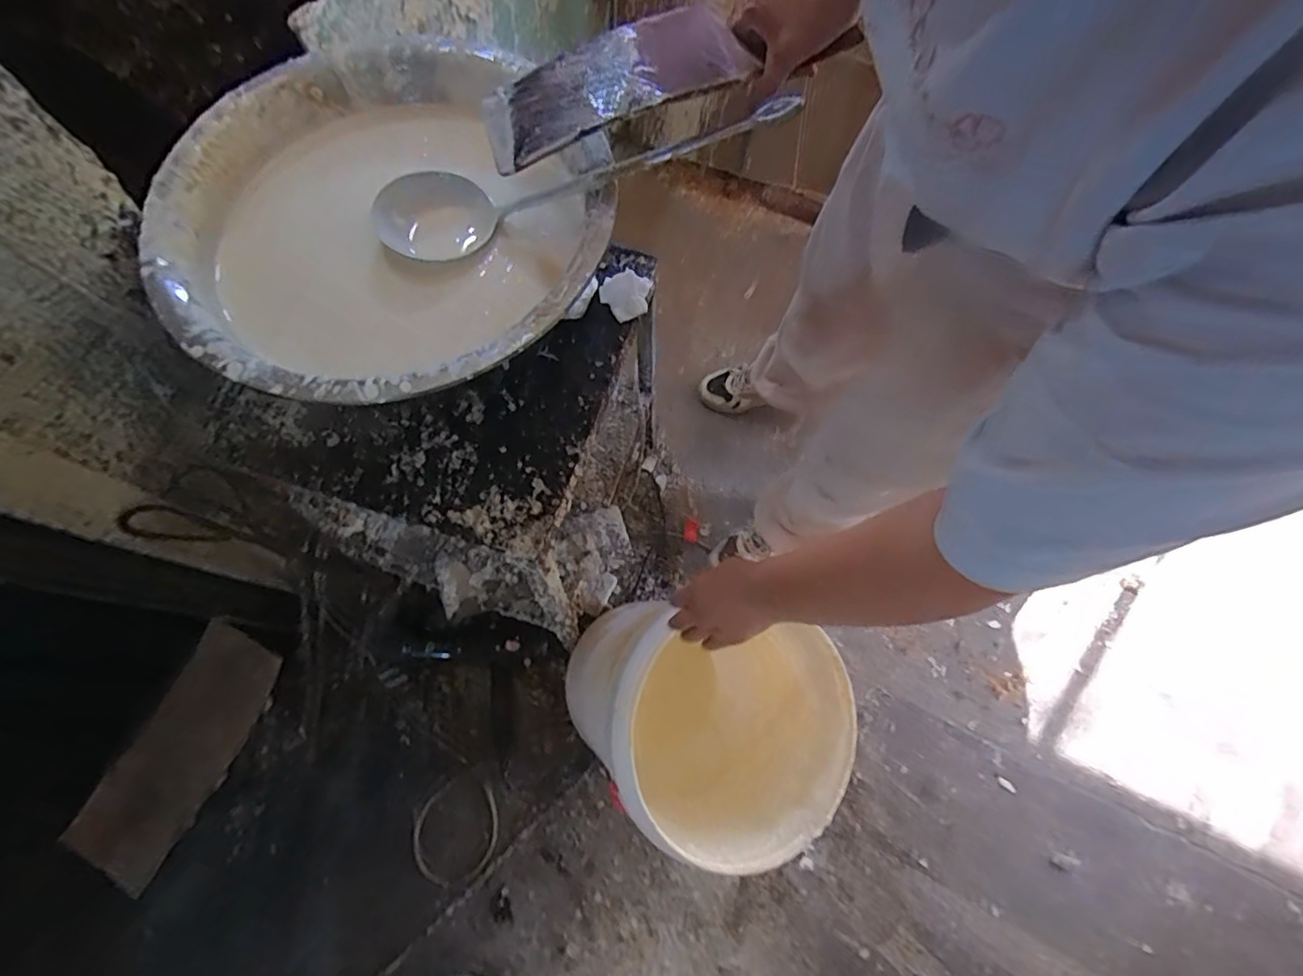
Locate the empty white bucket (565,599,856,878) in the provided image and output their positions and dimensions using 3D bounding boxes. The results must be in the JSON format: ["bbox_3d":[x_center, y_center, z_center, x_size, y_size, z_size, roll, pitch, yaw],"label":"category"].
[{"bbox_3d":[0.056,0.323,0.801,0.320,0.367,0.290,33,67,-10],"label":"empty white bucket"}]

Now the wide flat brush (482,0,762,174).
[{"bbox_3d":[-0.030,-0.345,0.482,0.234,0.032,0.100,-23,71,2],"label":"wide flat brush"}]

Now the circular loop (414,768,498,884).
[{"bbox_3d":[-0.325,0.572,0.935,0.151,0.019,0.144,0,69,0],"label":"circular loop"}]

